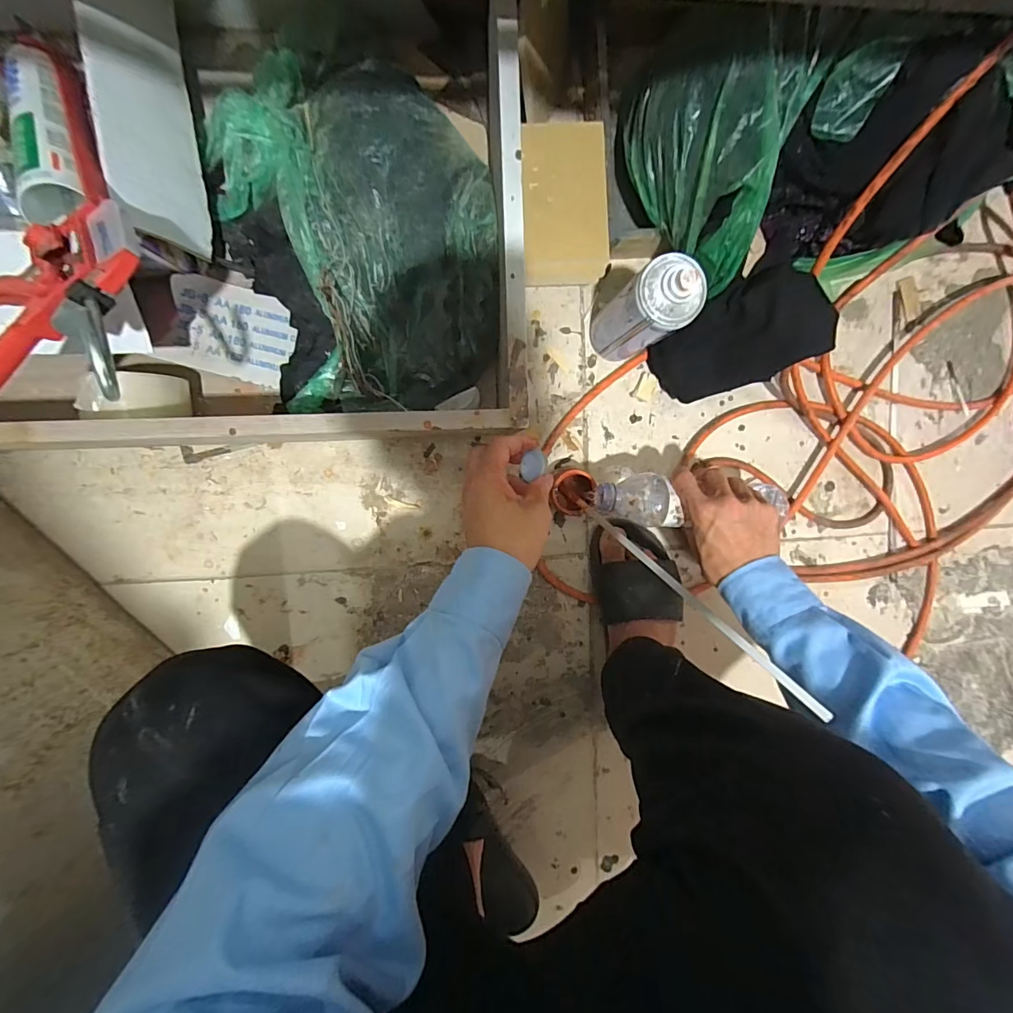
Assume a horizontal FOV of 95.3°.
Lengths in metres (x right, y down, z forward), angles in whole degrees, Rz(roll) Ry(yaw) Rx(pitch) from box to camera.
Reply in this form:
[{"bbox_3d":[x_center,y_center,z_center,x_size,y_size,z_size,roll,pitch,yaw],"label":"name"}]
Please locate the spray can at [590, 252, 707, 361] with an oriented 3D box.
[{"bbox_3d":[0.140,-0.201,0.476,0.062,0.180,0.066,-1,96,-6],"label":"spray can"}]

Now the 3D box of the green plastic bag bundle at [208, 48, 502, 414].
[{"bbox_3d":[-0.147,-0.275,0.463,0.262,0.060,0.355,-14,97,-4],"label":"green plastic bag bundle"}]

